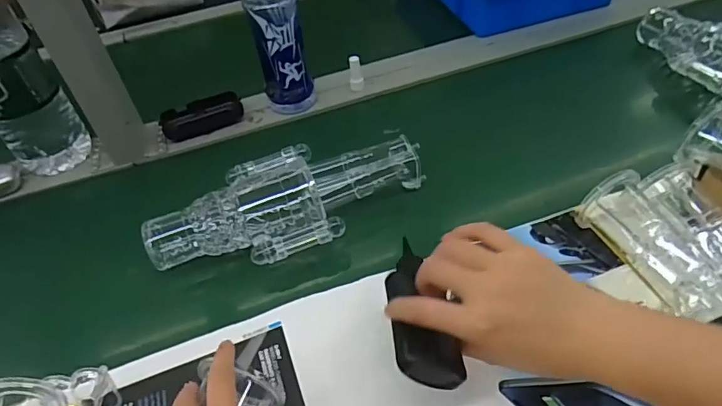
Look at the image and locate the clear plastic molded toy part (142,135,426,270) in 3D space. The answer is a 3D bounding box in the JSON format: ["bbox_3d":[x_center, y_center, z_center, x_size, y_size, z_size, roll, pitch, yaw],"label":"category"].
[{"bbox_3d":[-0.075,-0.003,0.537,0.290,0.060,0.117,-18,47,-10],"label":"clear plastic molded toy part"}]

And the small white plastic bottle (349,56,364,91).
[{"bbox_3d":[-0.007,-0.184,0.722,0.019,0.052,0.016,-3,46,4],"label":"small white plastic bottle"}]

